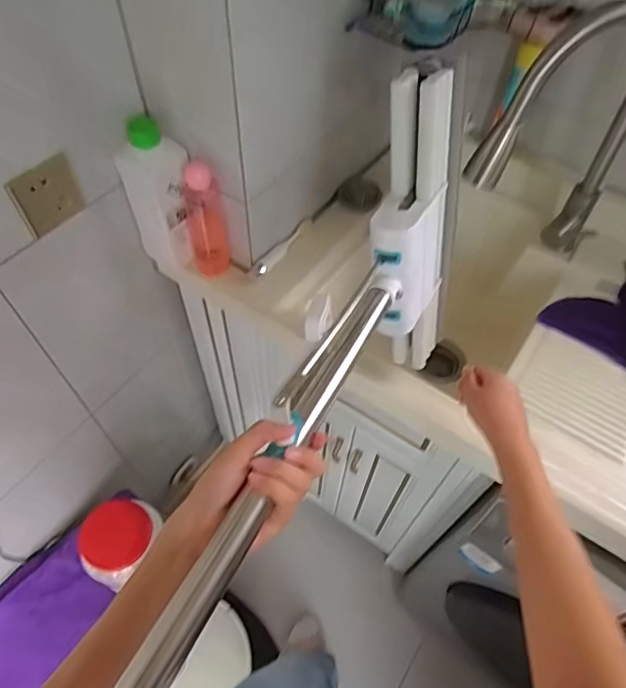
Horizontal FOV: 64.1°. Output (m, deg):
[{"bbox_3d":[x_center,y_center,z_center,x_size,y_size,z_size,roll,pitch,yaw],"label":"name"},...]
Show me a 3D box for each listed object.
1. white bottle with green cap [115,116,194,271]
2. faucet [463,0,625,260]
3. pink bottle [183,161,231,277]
[{"bbox_3d":[-0.230,-0.211,0.769,0.093,0.279,0.056,-17,59,-12],"label":"white bottle with green cap"},{"bbox_3d":[0.361,-0.276,0.746,0.278,0.402,0.059,-9,58,-7],"label":"faucet"},{"bbox_3d":[-0.168,-0.190,0.782,0.058,0.194,0.060,-13,59,-9],"label":"pink bottle"}]

